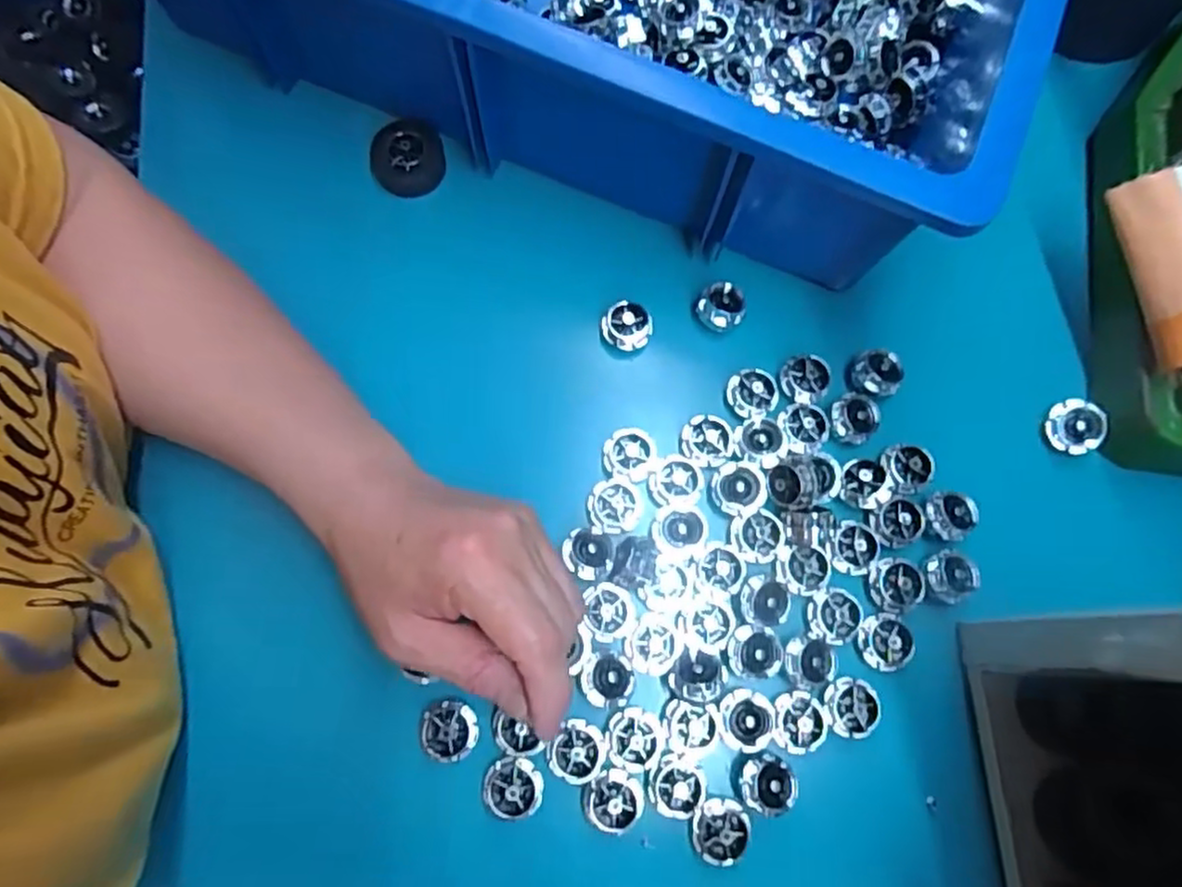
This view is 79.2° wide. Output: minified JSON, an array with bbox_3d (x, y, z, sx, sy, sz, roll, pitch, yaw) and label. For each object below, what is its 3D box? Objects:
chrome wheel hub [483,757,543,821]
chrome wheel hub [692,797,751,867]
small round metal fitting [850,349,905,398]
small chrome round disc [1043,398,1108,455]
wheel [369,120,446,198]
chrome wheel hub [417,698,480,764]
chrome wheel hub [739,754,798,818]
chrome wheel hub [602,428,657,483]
[{"bbox_3d":[-0.034,0.148,0.305,0.025,0.006,0.024,0,76,0],"label":"chrome wheel hub"},{"bbox_3d":[0.056,0.168,0.308,0.024,0.004,0.026,2,76,1],"label":"chrome wheel hub"},{"bbox_3d":[0.144,-0.036,0.359,0.023,0.007,0.024,0,76,0],"label":"small round metal fitting"},{"bbox_3d":[0.237,-0.008,0.350,0.022,0.015,0.026,-22,77,-5],"label":"small chrome round disc"},{"bbox_3d":[-0.095,-0.148,0.372,0.037,0.016,0.033,-27,77,-6],"label":"wheel"},{"bbox_3d":[-0.062,0.126,0.312,0.026,0.005,0.024,0,76,0],"label":"chrome wheel hub"},{"bbox_3d":[0.077,0.148,0.308,0.023,0.008,0.022,0,76,0],"label":"chrome wheel hub"},{"bbox_3d":[0.019,0.005,0.346,0.025,0.005,0.025,0,76,0],"label":"chrome wheel hub"}]

